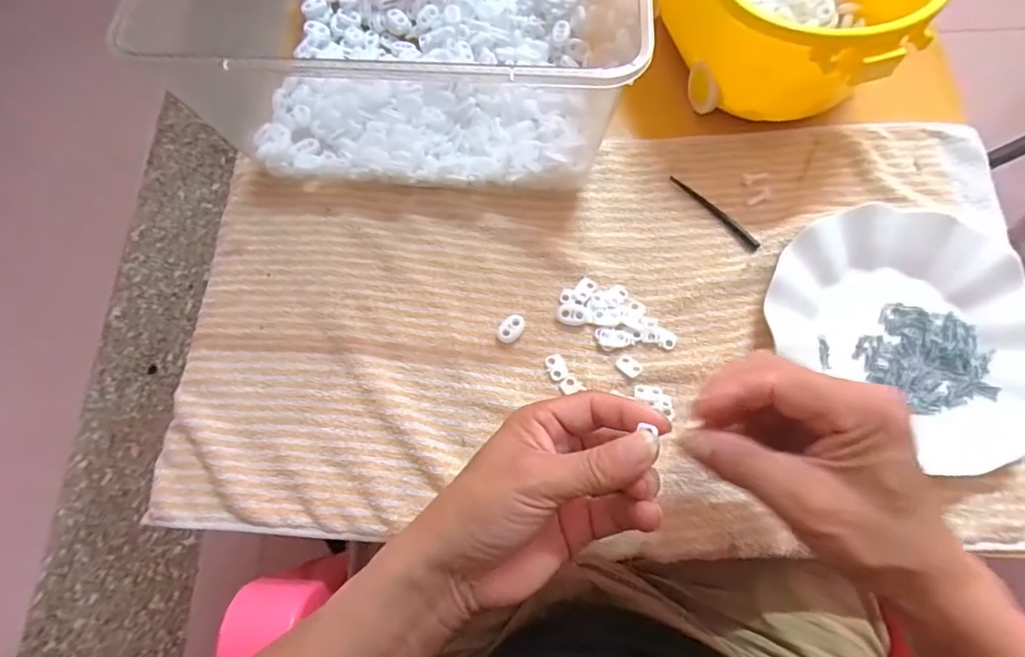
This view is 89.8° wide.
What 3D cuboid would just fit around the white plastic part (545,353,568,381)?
[{"bbox_3d":[0.031,0.027,0.362,0.013,0.004,0.019,-24,72,-6],"label":"white plastic part"}]

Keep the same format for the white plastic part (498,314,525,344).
[{"bbox_3d":[0.000,0.000,0.371,0.015,0.007,0.023,28,74,11],"label":"white plastic part"}]

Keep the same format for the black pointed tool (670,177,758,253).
[{"bbox_3d":[0.156,-0.091,0.397,0.009,0.004,0.085,-38,74,-11],"label":"black pointed tool"}]

